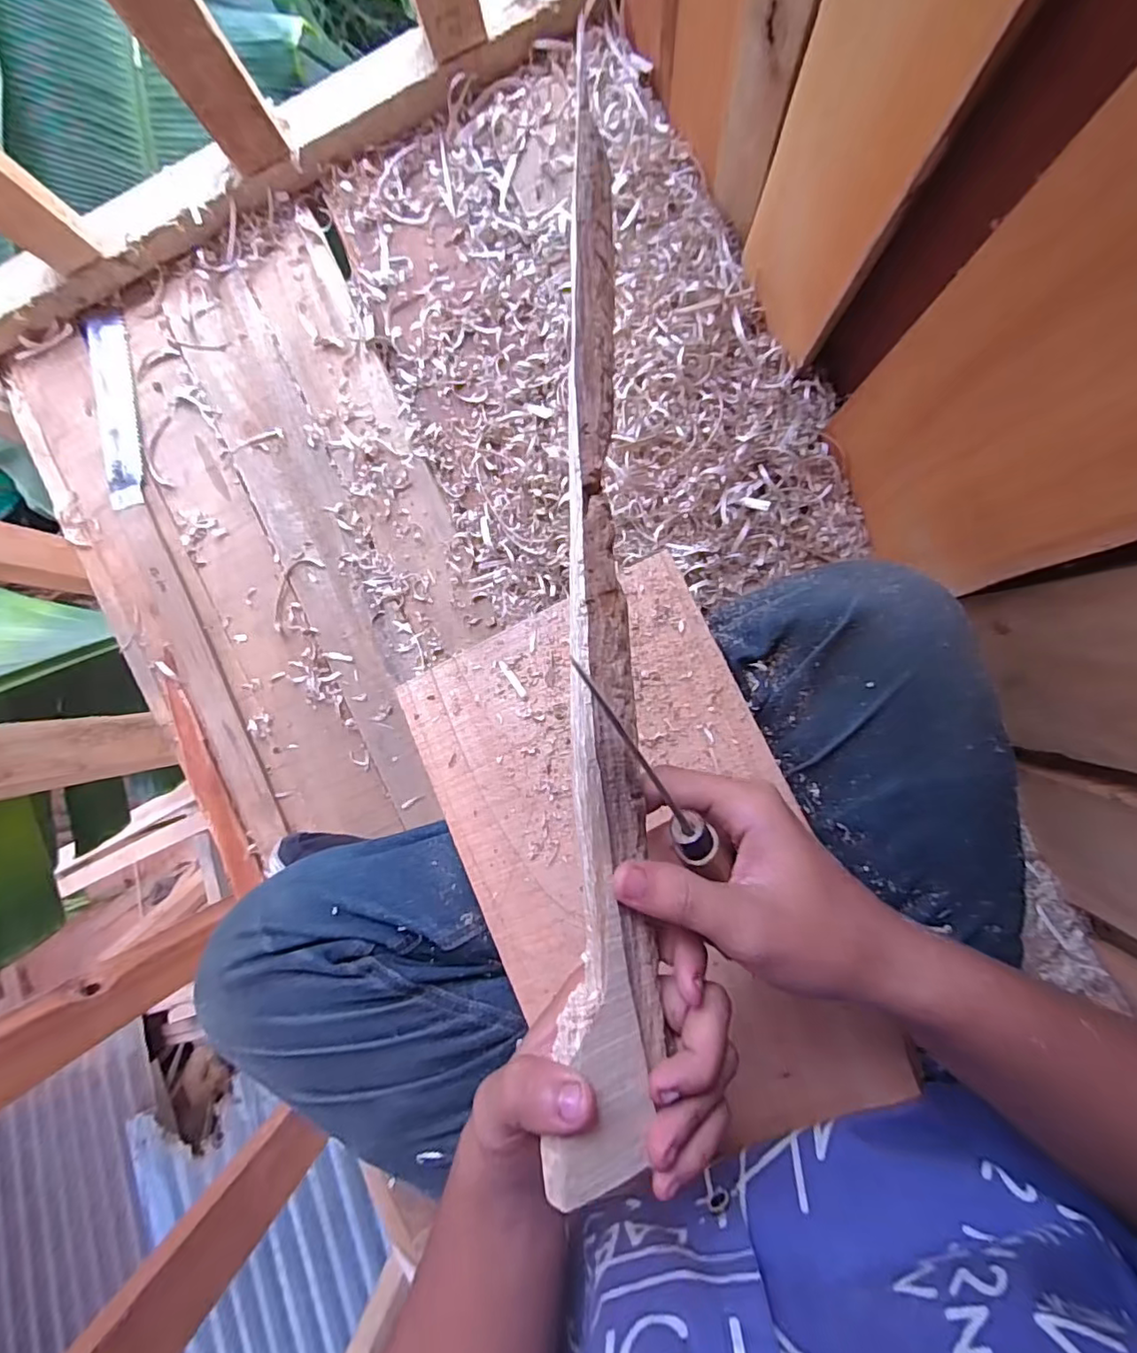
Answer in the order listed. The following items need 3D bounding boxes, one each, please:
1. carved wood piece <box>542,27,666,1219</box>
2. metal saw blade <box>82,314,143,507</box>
[{"bbox_3d":[0.017,-0.025,0.228,0.009,0.046,0.412,-6,82,51],"label":"carved wood piece"},{"bbox_3d":[-0.456,-0.267,0.582,0.042,0.008,0.193,-8,90,-2],"label":"metal saw blade"}]

